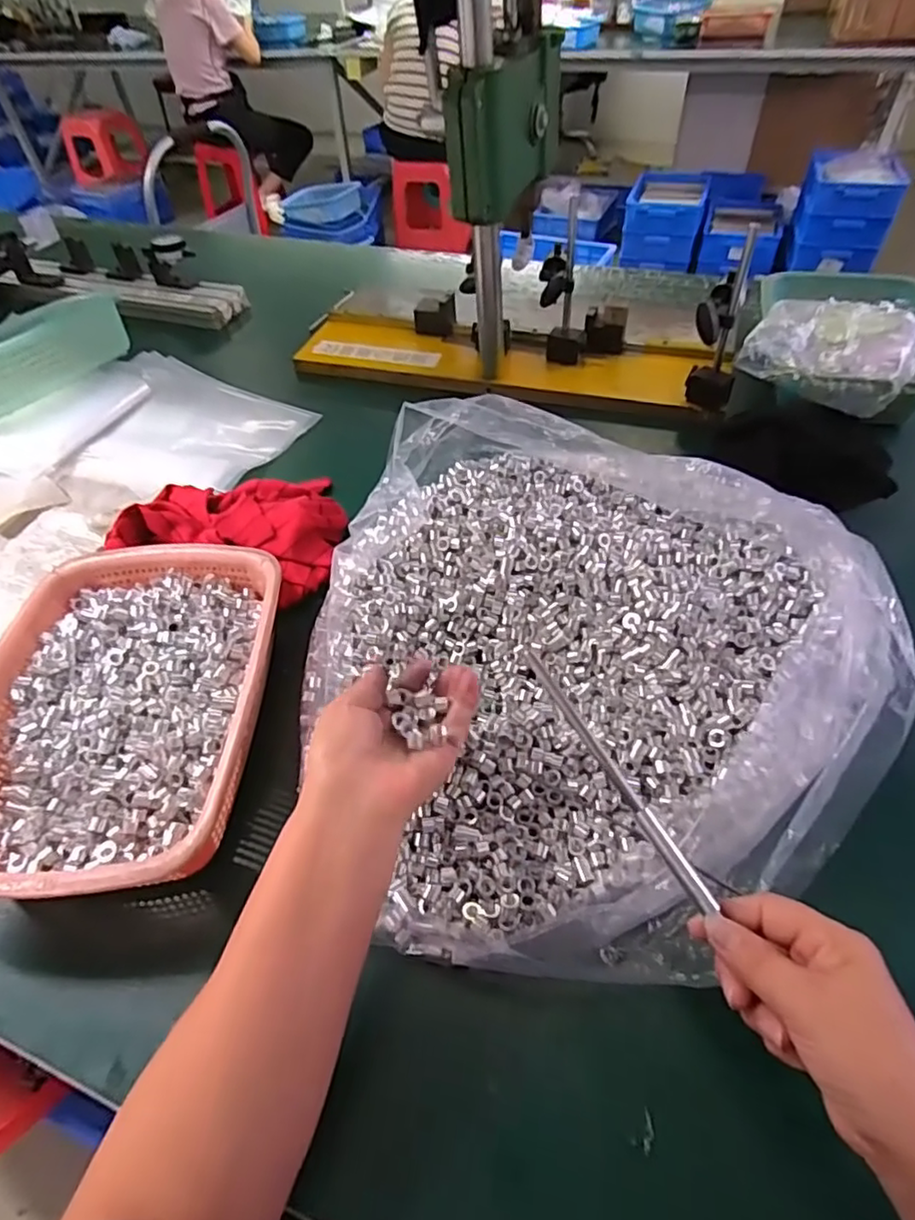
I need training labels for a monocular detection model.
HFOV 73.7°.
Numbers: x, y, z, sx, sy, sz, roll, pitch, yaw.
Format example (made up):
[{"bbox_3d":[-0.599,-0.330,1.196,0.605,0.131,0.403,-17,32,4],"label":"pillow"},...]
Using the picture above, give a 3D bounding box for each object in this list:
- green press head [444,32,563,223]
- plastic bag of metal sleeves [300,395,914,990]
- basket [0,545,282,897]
[{"bbox_3d":[0.050,-0.488,0.623,0.045,0.120,0.173,21,55,20],"label":"green press head"},{"bbox_3d":[0.089,0.011,0.456,0.407,0.145,0.427,4,51,7],"label":"plastic bag of metal sleeves"},{"bbox_3d":[-0.260,0.074,0.479,0.213,0.069,0.293,-2,50,2],"label":"basket"}]

